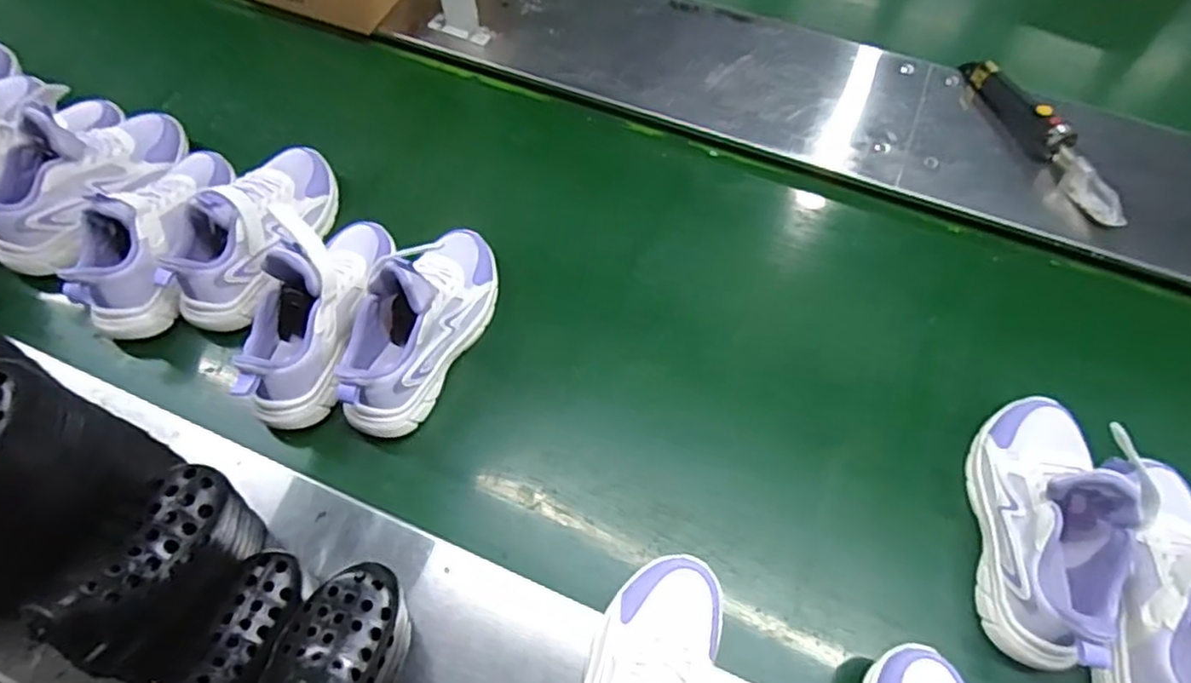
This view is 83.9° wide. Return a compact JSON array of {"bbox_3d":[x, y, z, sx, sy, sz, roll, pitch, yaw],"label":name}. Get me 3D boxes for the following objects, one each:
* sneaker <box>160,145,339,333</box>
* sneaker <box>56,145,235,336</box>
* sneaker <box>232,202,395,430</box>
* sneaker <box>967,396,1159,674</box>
[{"bbox_3d":[-0.364,-0.132,0.706,0.091,0.111,0.247,19,63,8],"label":"sneaker"},{"bbox_3d":[-0.469,-0.129,0.707,0.079,0.096,0.231,8,62,2],"label":"sneaker"},{"bbox_3d":[-0.283,-0.048,0.640,0.083,0.143,0.228,9,62,3],"label":"sneaker"},{"bbox_3d":[0.390,0.151,0.565,0.089,0.126,0.235,12,62,4],"label":"sneaker"}]

